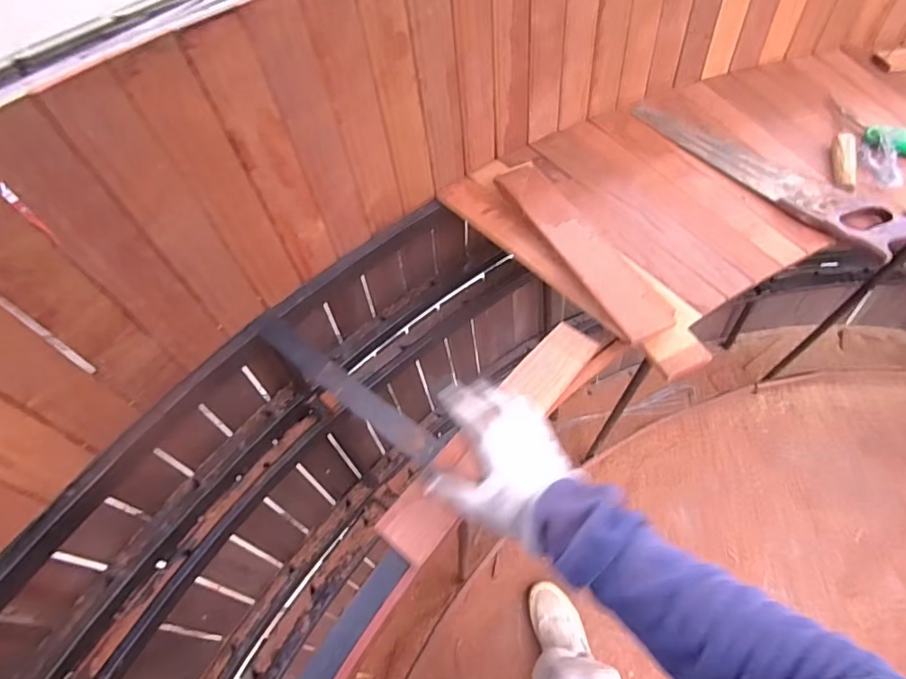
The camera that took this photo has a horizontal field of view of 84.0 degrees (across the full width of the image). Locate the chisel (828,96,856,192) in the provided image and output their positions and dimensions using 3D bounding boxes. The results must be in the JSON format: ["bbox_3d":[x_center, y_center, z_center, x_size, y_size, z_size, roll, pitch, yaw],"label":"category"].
[{"bbox_3d":[0.647,-0.339,0.835,0.031,0.027,0.279,16,59,11],"label":"chisel"}]

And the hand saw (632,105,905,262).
[{"bbox_3d":[0.504,-0.288,0.805,0.144,0.036,0.457,-28,61,-16],"label":"hand saw"}]

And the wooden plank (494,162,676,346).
[{"bbox_3d":[0.173,-0.136,0.698,0.086,0.016,0.350,-17,56,-21],"label":"wooden plank"}]

